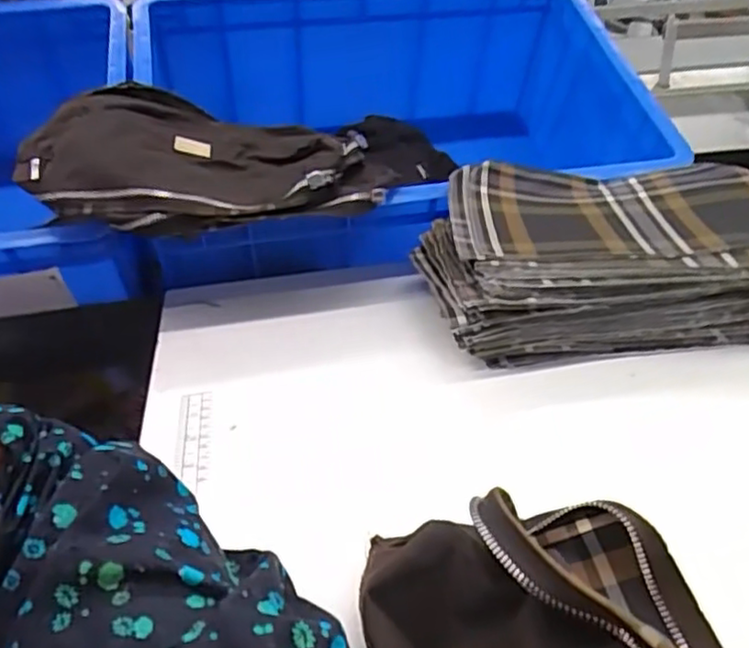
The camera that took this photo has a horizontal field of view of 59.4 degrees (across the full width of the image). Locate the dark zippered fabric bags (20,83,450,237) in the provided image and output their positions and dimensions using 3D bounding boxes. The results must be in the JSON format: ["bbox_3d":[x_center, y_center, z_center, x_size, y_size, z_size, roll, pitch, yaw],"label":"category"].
[{"bbox_3d":[-0.123,-0.160,0.589,0.352,0.080,0.186,-8,31,-8],"label":"dark zippered fabric bags"}]

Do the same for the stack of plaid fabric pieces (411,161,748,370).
[{"bbox_3d":[0.187,-0.059,0.550,0.288,0.085,0.186,-4,30,-3],"label":"stack of plaid fabric pieces"}]

